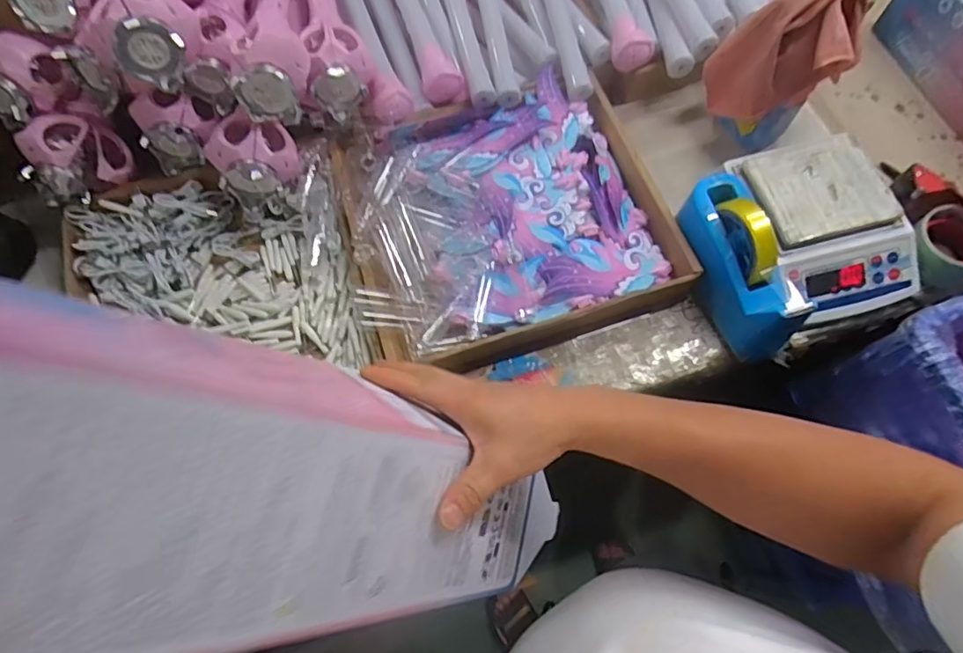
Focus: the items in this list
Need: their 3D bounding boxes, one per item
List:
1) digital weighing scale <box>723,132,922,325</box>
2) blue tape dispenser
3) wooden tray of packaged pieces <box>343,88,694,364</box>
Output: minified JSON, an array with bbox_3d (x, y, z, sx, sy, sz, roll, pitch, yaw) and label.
[{"bbox_3d":[0.408,-0.124,0.649,0.190,0.068,0.224,-18,69,-6],"label":"digital weighing scale"},{"bbox_3d":[0.295,-0.074,0.606,0.076,0.099,0.202,-15,69,-5],"label":"blue tape dispenser"},{"bbox_3d":[0.026,-0.147,0.667,0.387,0.059,0.356,-15,69,-4],"label":"wooden tray of packaged pieces"}]

